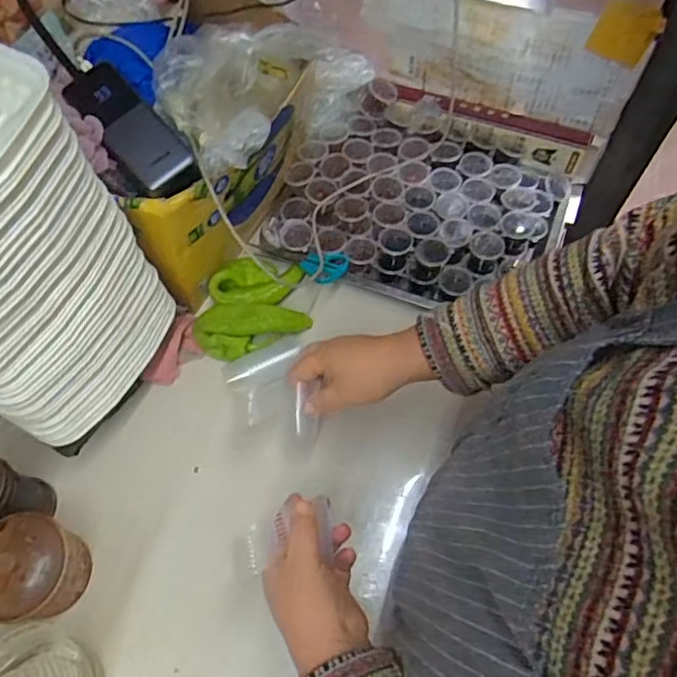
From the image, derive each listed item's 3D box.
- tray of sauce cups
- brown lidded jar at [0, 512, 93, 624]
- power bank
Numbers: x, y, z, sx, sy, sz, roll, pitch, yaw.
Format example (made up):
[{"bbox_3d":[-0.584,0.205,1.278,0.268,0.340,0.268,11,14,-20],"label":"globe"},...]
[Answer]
[{"bbox_3d":[0.112,-0.175,0.724,0.339,0.055,0.271,22,64,12],"label":"tray of sauce cups"},{"bbox_3d":[-0.284,0.209,0.523,0.090,0.104,0.084,0,62,1],"label":"brown lidded jar"},{"bbox_3d":[-0.192,-0.198,0.523,0.053,0.026,0.138,-41,82,-19],"label":"power bank"}]

